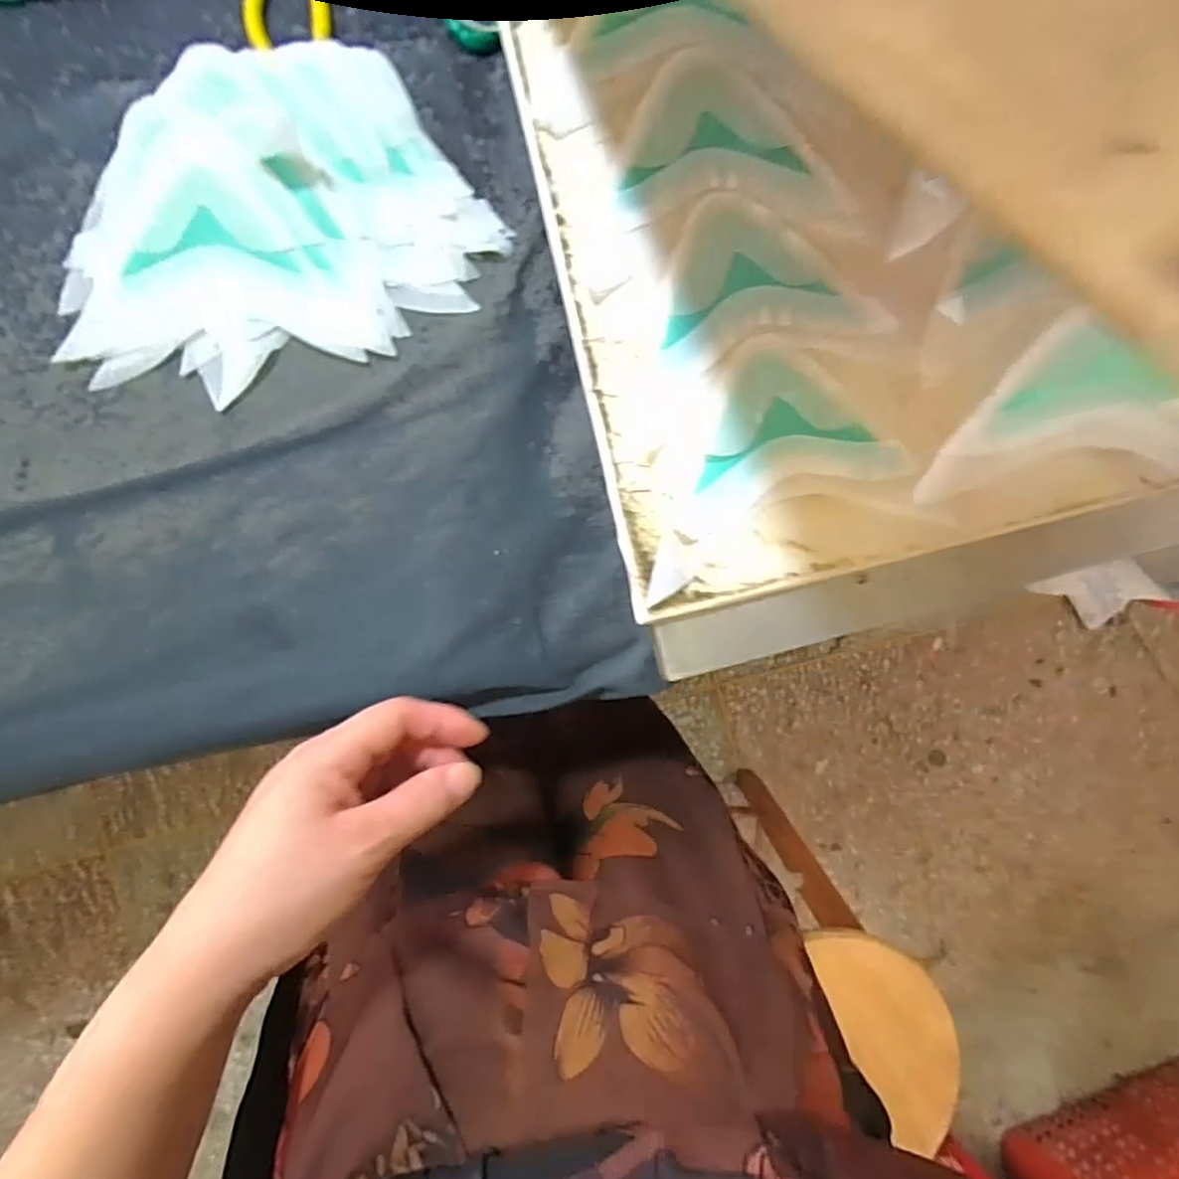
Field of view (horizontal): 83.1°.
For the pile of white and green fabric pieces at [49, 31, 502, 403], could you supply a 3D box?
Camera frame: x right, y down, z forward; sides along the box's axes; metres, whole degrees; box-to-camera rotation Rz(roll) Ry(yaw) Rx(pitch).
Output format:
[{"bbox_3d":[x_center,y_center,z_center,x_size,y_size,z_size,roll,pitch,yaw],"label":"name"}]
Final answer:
[{"bbox_3d":[-0.207,-0.223,0.417,0.265,0.033,0.178,-33,94,-7],"label":"pile of white and green fabric pieces"}]

